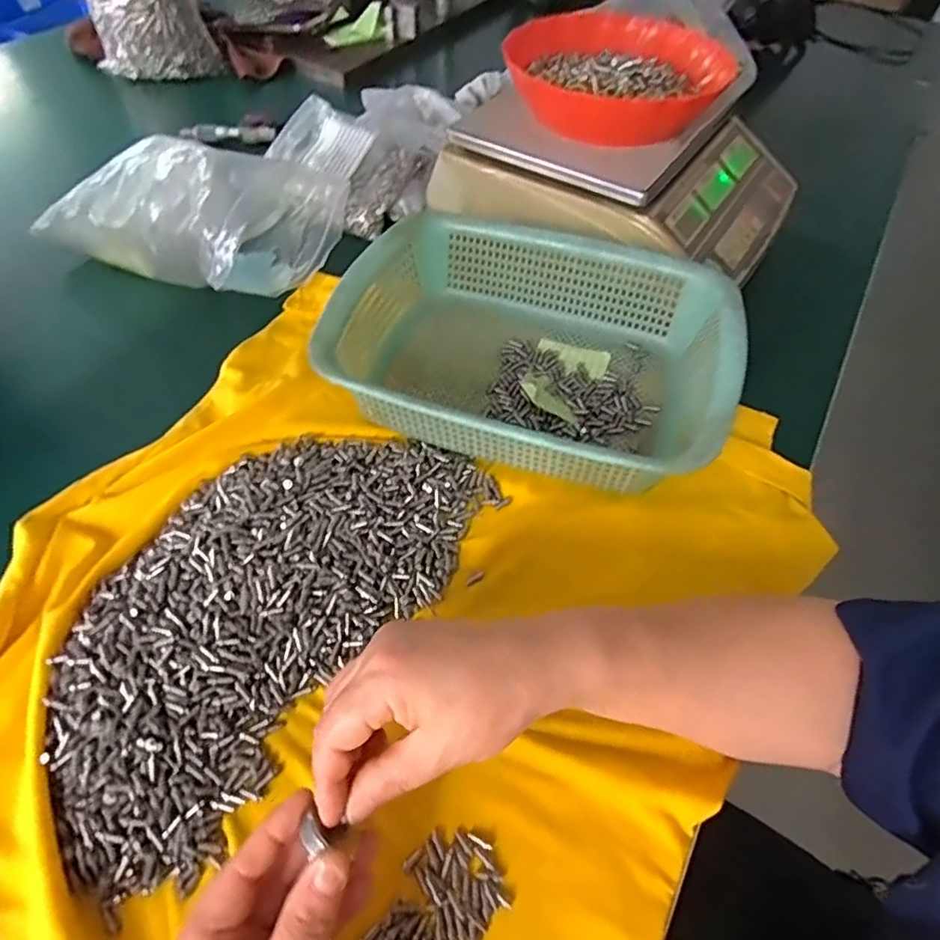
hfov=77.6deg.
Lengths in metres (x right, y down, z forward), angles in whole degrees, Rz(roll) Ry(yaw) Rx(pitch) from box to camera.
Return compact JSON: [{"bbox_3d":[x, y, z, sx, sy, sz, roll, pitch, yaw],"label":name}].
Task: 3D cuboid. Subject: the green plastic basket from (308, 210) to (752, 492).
[{"bbox_3d":[0.046,-0.094,0.457,0.289,0.079,0.218,18,55,9],"label":"green plastic basket"}]

